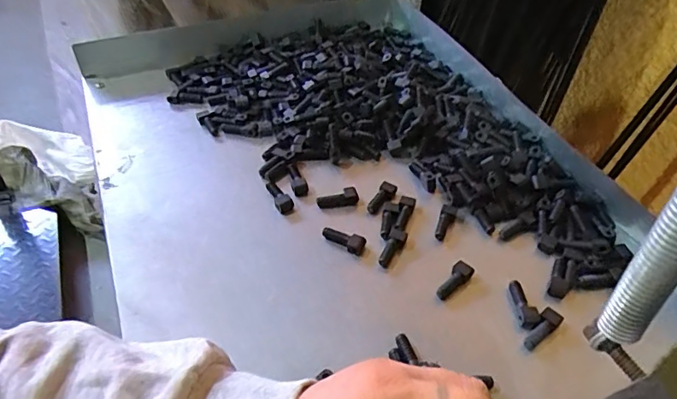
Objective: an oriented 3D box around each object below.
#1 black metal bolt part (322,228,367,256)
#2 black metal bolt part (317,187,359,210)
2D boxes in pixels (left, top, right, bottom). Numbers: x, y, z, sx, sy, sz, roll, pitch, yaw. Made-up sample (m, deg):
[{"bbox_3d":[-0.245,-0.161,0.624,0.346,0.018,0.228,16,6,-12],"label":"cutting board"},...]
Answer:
[{"bbox_3d":[0.004,0.033,0.404,0.037,0.009,0.015,18,48,15],"label":"black metal bolt part"},{"bbox_3d":[-0.001,-0.001,0.439,0.035,0.007,0.017,-9,47,-12],"label":"black metal bolt part"}]

